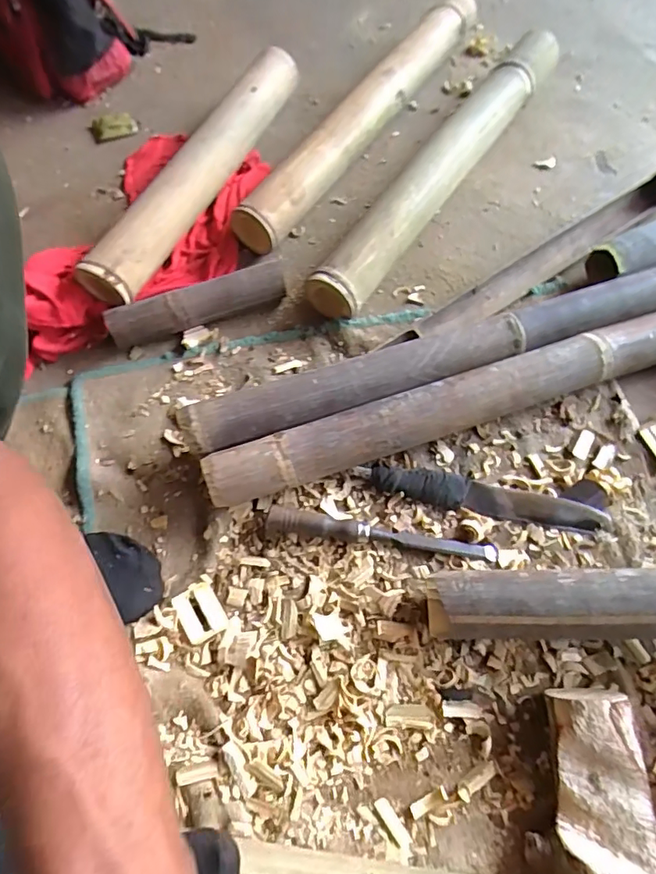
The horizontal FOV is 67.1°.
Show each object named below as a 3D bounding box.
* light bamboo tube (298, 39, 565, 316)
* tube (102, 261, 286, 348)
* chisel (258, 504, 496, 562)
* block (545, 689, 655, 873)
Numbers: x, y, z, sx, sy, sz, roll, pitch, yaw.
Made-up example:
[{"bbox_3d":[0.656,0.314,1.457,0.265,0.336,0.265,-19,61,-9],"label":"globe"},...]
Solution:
[{"bbox_3d":[0.167,-0.395,0.722,0.077,0.076,0.597,32,71,15],"label":"light bamboo tube"},{"bbox_3d":[-0.166,-0.173,0.647,0.226,0.050,0.043,-20,67,-7],"label":"tube"},{"bbox_3d":[0.057,0.106,0.528,0.244,0.024,0.025,7,66,5],"label":"chisel"},{"bbox_3d":[0.221,0.378,0.379,0.079,0.059,0.325,1,66,3],"label":"block"}]

